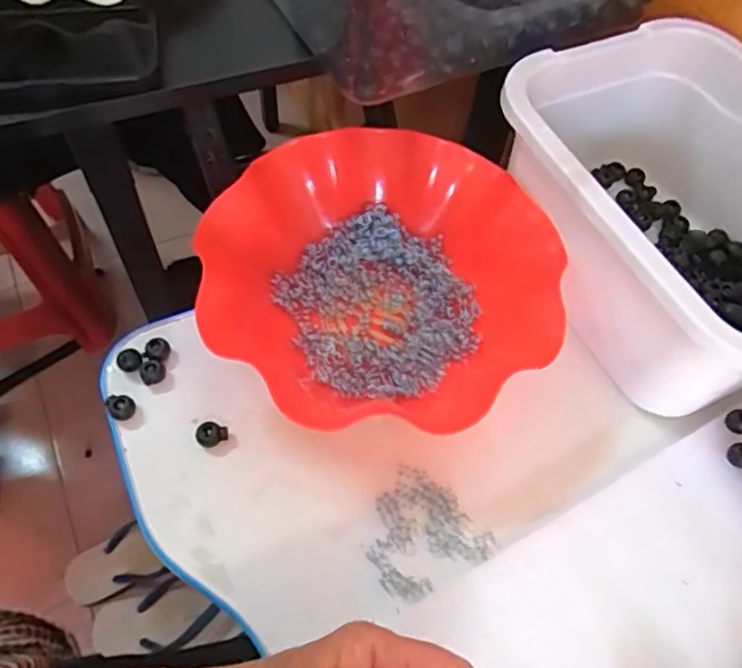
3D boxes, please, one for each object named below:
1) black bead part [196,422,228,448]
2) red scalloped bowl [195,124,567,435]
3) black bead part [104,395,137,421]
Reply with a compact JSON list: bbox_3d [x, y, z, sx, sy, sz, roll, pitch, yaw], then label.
[{"bbox_3d":[-0.100,0.062,0.388,0.018,0.010,0.014,-20,63,-10],"label":"black bead part"},{"bbox_3d":[0.011,-0.040,0.412,0.219,0.055,0.209,0,61,0],"label":"red scalloped bowl"},{"bbox_3d":[-0.158,0.046,0.393,0.016,0.014,0.015,0,61,0],"label":"black bead part"}]

